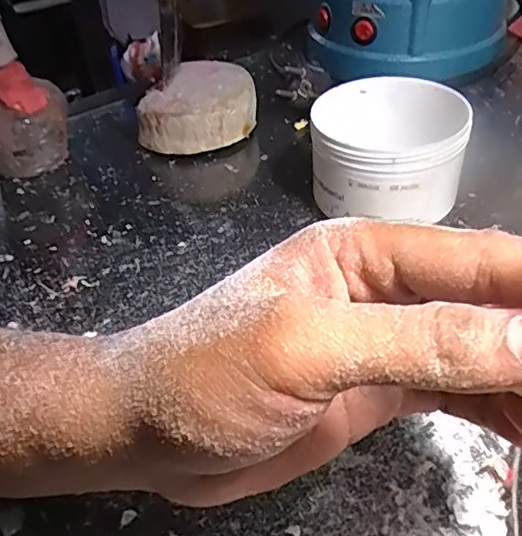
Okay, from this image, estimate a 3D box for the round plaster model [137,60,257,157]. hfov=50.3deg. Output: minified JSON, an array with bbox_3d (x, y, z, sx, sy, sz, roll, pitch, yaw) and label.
[{"bbox_3d":[-0.044,-0.122,0.433,0.073,0.043,0.089,22,49,26],"label":"round plaster model"}]

